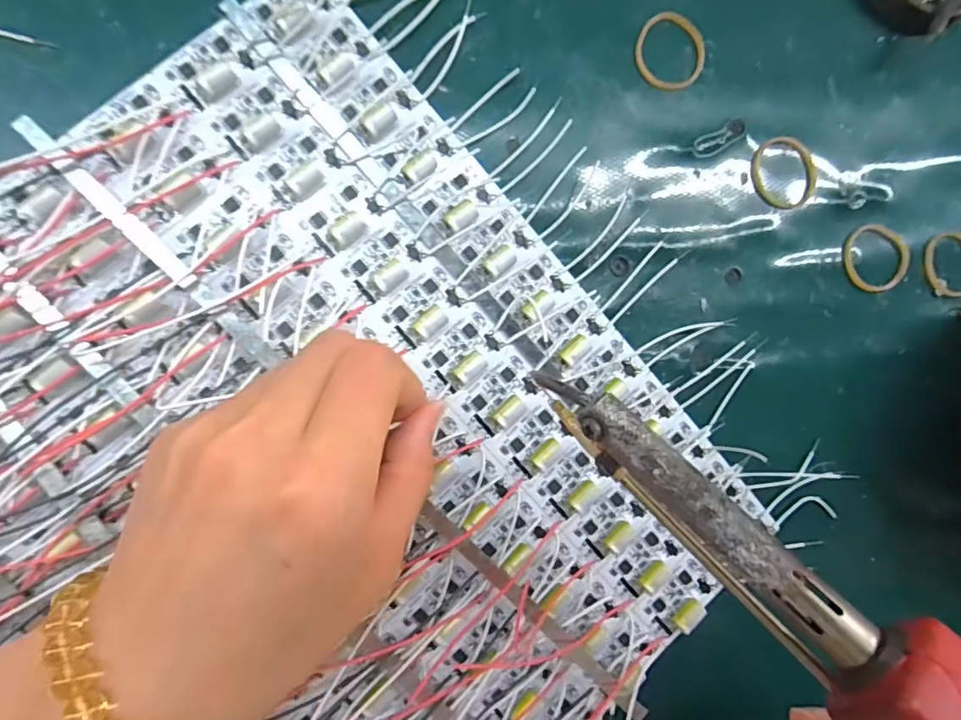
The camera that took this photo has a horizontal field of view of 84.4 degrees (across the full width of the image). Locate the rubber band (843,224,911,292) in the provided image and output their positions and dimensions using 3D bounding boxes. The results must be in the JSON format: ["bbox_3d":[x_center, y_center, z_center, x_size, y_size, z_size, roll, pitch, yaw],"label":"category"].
[{"bbox_3d":[0.179,-0.045,0.237,0.032,0.004,0.029,7,88,-9],"label":"rubber band"}]

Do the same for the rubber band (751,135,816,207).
[{"bbox_3d":[0.132,-0.081,0.230,0.029,0.004,0.030,-9,90,-9],"label":"rubber band"}]

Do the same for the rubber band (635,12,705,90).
[{"bbox_3d":[0.080,-0.129,0.221,0.031,0.004,0.031,0,89,-9],"label":"rubber band"}]

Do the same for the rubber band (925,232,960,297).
[{"bbox_3d":[0.220,-0.044,0.244,0.031,0.004,0.030,-6,90,-9],"label":"rubber band"}]

